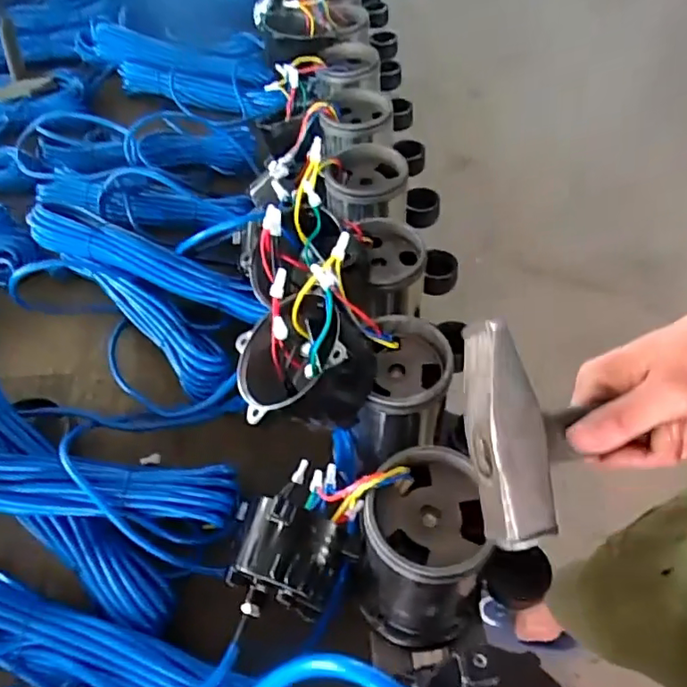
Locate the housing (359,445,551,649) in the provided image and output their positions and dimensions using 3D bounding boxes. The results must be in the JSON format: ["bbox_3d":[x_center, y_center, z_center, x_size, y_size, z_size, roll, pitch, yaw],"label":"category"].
[{"bbox_3d":[0.057,0.171,0.433,0.093,0.171,0.119,3,52,3],"label":"housing"}]

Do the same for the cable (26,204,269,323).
[{"bbox_3d":[-0.240,-0.100,0.696,0.304,0.084,0.059,15,54,12],"label":"cable"}]

